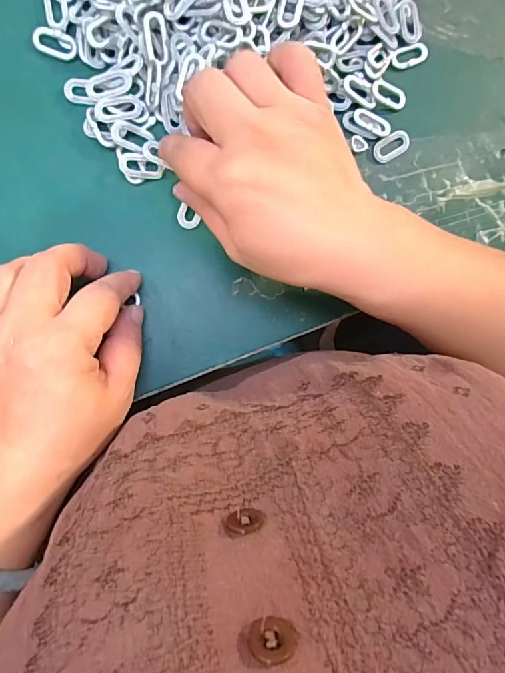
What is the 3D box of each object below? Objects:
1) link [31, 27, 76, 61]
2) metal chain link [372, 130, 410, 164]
[{"bbox_3d":[-0.117,-0.175,0.265,0.026,0.004,0.014,14,87,-8],"label":"link"},{"bbox_3d":[0.092,-0.126,0.294,0.028,0.004,0.015,-34,94,-8],"label":"metal chain link"}]

